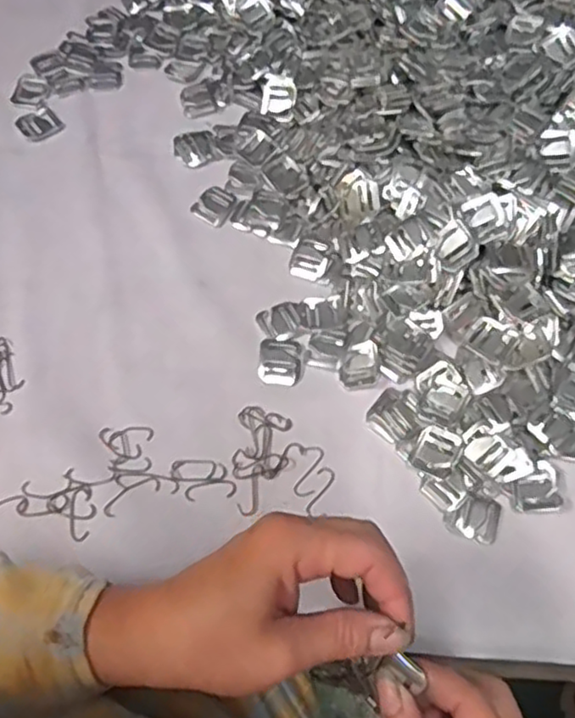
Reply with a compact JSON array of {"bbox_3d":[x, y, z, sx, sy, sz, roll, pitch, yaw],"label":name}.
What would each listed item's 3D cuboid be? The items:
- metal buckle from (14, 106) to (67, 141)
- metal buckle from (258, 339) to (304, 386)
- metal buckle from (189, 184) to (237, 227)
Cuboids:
[{"bbox_3d":[-0.223,-0.212,0.598,0.034,0.005,0.031,-36,70,-14],"label":"metal buckle"},{"bbox_3d":[-0.004,0.002,0.497,0.032,0.004,0.036,5,66,3],"label":"metal buckle"},{"bbox_3d":[-0.060,-0.128,0.556,0.032,0.004,0.034,32,70,14],"label":"metal buckle"}]

